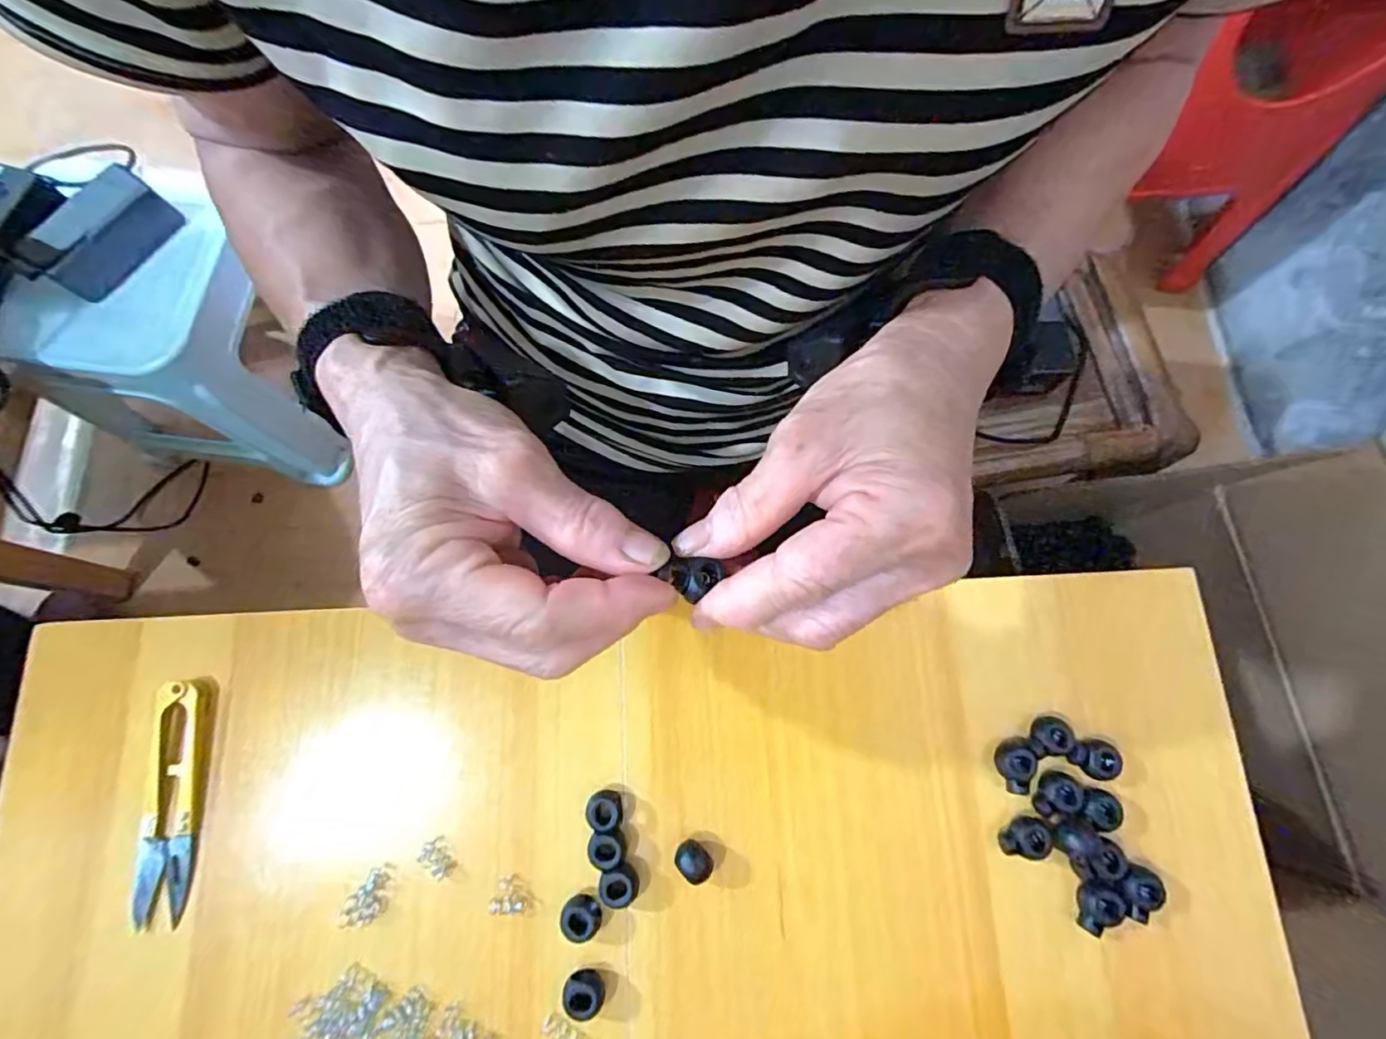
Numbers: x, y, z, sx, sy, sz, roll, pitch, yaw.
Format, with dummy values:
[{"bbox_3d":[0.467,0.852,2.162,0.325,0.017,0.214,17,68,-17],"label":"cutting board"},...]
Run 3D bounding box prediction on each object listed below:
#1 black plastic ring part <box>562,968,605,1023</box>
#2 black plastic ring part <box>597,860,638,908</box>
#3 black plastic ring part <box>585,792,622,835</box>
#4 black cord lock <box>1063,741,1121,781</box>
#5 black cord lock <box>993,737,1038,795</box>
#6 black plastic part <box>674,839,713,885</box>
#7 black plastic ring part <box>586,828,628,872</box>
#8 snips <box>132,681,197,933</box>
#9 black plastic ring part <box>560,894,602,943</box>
[{"bbox_3d":[-0.047,0.206,0.254,0.017,0.016,0.014,14,78,3],"label":"black plastic ring part"},{"bbox_3d":[-0.034,0.165,0.264,0.017,0.013,0.017,0,77,0],"label":"black plastic ring part"},{"bbox_3d":[-0.041,0.135,0.271,0.017,0.013,0.016,0,77,0],"label":"black plastic ring part"},{"bbox_3d":[0.188,0.112,0.275,0.023,0.010,0.016,21,78,5],"label":"black cord lock"},{"bbox_3d":[0.152,0.116,0.276,0.015,0.012,0.024,29,79,6],"label":"black cord lock"},{"bbox_3d":[0.000,0.155,0.267,0.017,0.014,0.014,42,80,9],"label":"black plastic part"},{"bbox_3d":[-0.039,0.150,0.267,0.018,0.013,0.015,-10,77,-2],"label":"black plastic ring part"},{"bbox_3d":[-0.249,0.132,0.274,0.024,0.008,0.106,-8,77,-2],"label":"snips"},{"bbox_3d":[-0.050,0.178,0.261,0.017,0.013,0.014,13,78,3],"label":"black plastic ring part"}]

